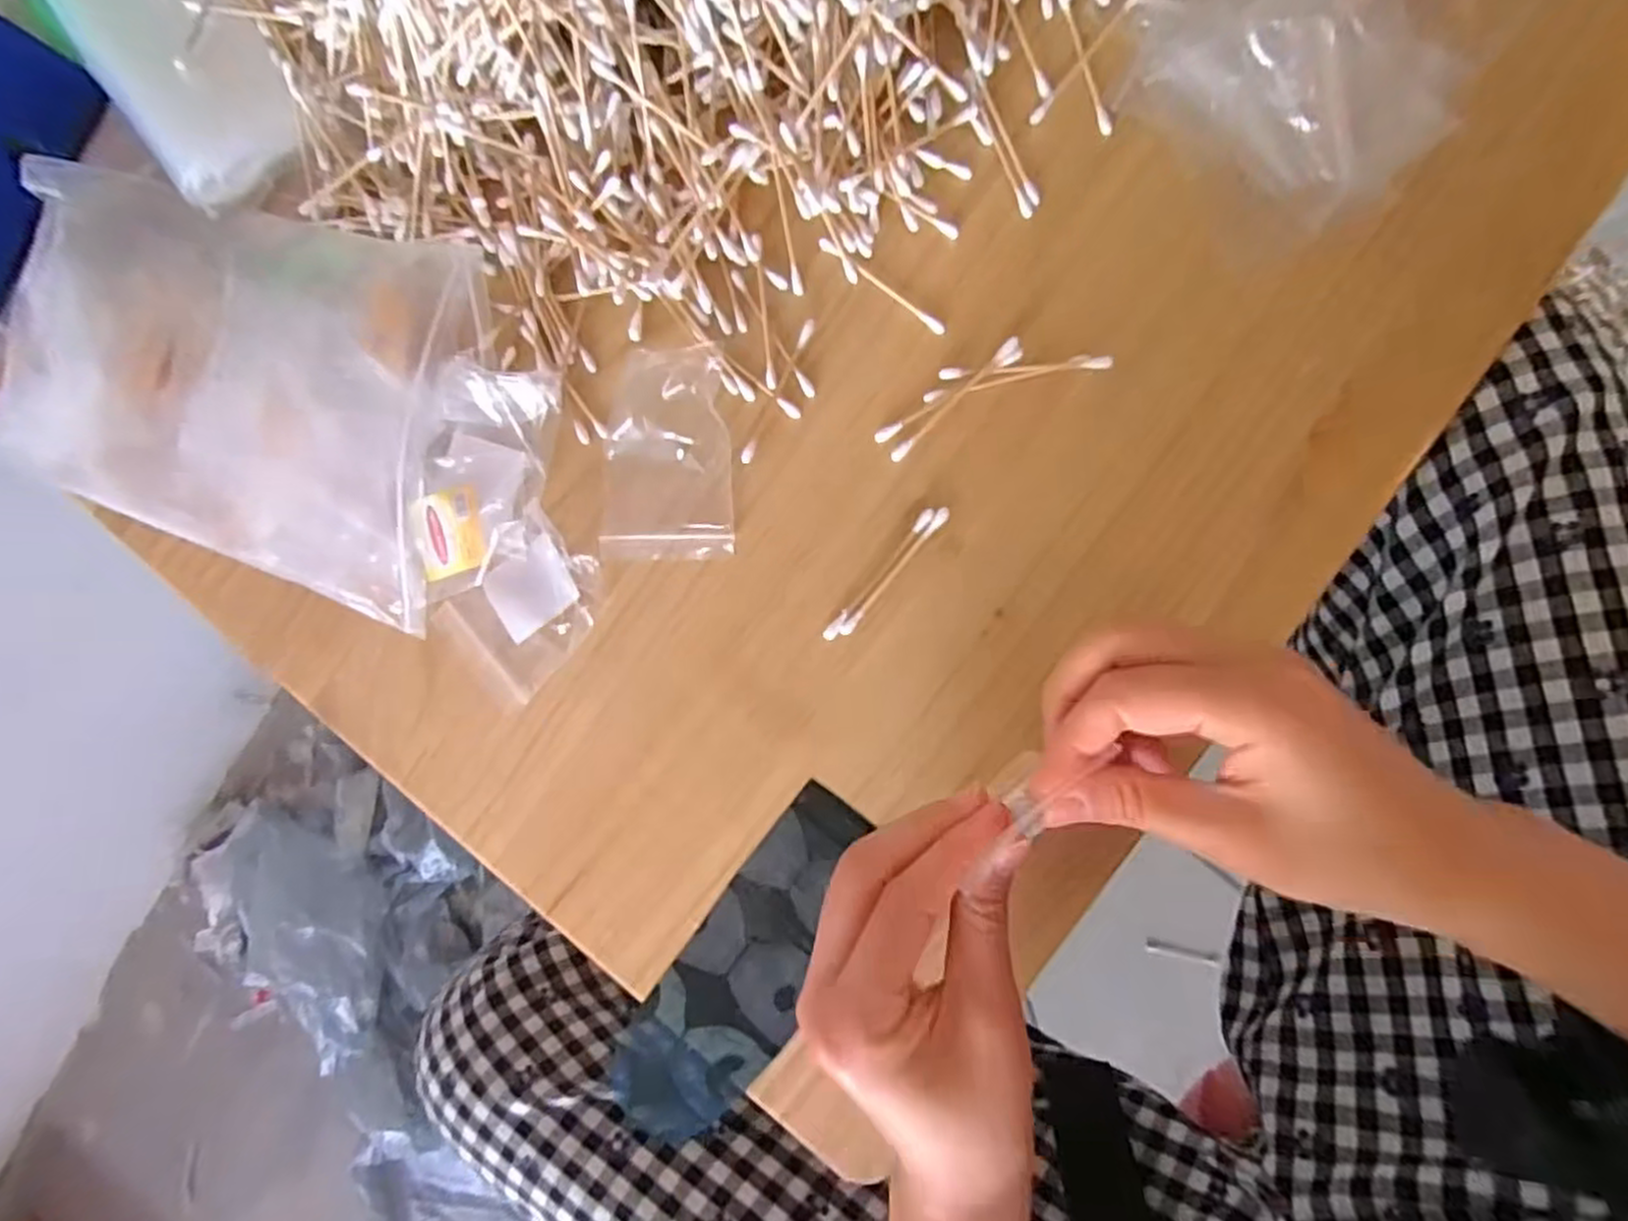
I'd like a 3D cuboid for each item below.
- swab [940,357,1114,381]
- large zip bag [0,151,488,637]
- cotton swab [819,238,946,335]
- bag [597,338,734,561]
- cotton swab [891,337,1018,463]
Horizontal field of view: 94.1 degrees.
[{"bbox_3d":[0.091,-0.105,0.326,0.071,0.004,0.005,-1,88,8],"label":"swab"},{"bbox_3d":[-0.284,-0.109,0.364,0.240,0.033,0.179,15,91,8],"label":"large zip bag"},{"bbox_3d":[0.030,-0.147,0.341,0.072,0.004,0.006,39,94,7],"label":"cotton swab"},{"bbox_3d":[-0.069,-0.072,0.349,0.061,0.012,0.094,-1,89,8],"label":"bag"},{"bbox_3d":[0.061,-0.092,0.331,0.072,0.006,0.006,-43,84,5],"label":"cotton swab"}]

